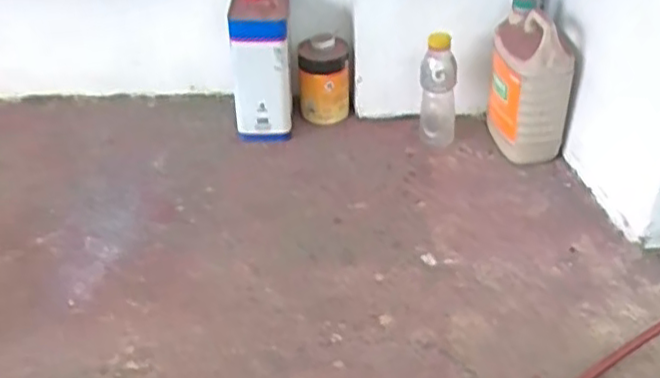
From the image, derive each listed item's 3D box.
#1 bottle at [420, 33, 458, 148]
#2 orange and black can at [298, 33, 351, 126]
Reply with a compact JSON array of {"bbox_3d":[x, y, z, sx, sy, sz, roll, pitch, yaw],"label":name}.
[{"bbox_3d":[0.198,-0.174,1.226,0.064,0.210,0.059,3,35,8],"label":"bottle"},{"bbox_3d":[-0.011,-0.211,1.321,0.099,0.157,0.093,-2,34,0],"label":"orange and black can"}]

